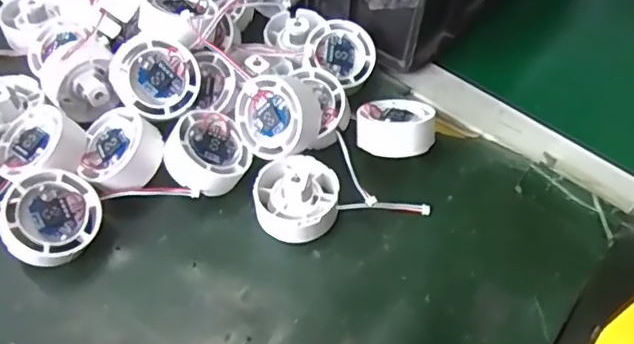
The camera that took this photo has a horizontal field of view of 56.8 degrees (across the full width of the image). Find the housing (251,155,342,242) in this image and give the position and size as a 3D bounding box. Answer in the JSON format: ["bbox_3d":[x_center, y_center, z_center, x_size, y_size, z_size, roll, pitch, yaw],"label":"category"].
[{"bbox_3d":[-0.013,0.017,0.381,0.054,0.030,0.054,2,53,-2],"label":"housing"}]

